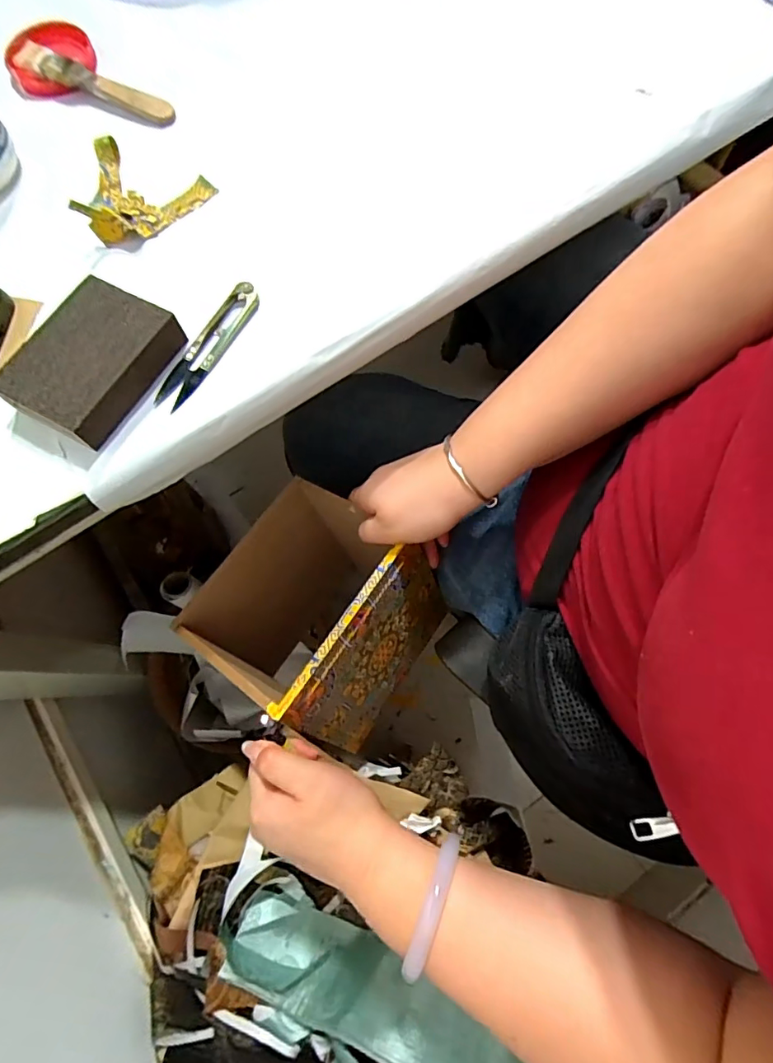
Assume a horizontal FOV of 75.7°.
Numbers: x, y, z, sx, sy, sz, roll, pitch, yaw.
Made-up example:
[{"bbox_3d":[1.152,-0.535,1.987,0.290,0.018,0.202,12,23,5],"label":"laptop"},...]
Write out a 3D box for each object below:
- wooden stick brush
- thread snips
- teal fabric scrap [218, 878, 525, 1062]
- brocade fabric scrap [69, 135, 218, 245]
[{"bbox_3d":[-0.234,-0.358,0.397,0.140,0.014,0.020,26,76,9],"label":"wooden stick brush"},{"bbox_3d":[-0.119,-0.124,0.330,0.025,0.008,0.100,29,76,10],"label":"thread snips"},{"bbox_3d":[-0.017,0.450,0.462,0.297,0.076,0.137,10,72,32],"label":"teal fabric scrap"},{"bbox_3d":[-0.192,-0.263,0.367,0.091,0.030,0.090,-38,76,-9],"label":"brocade fabric scrap"}]

